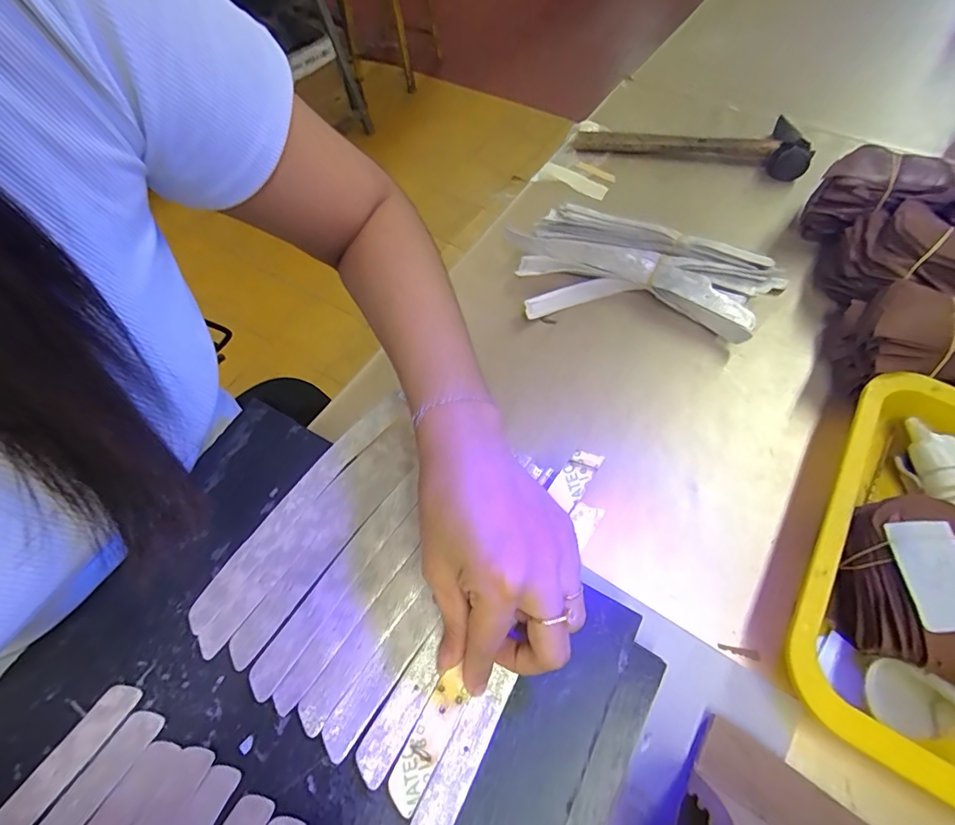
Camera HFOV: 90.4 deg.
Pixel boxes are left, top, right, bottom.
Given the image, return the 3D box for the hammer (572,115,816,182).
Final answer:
[{"bbox_3d":[0.242,-0.319,0.540,0.244,0.034,0.086,14,63,10],"label":"hammer"}]

